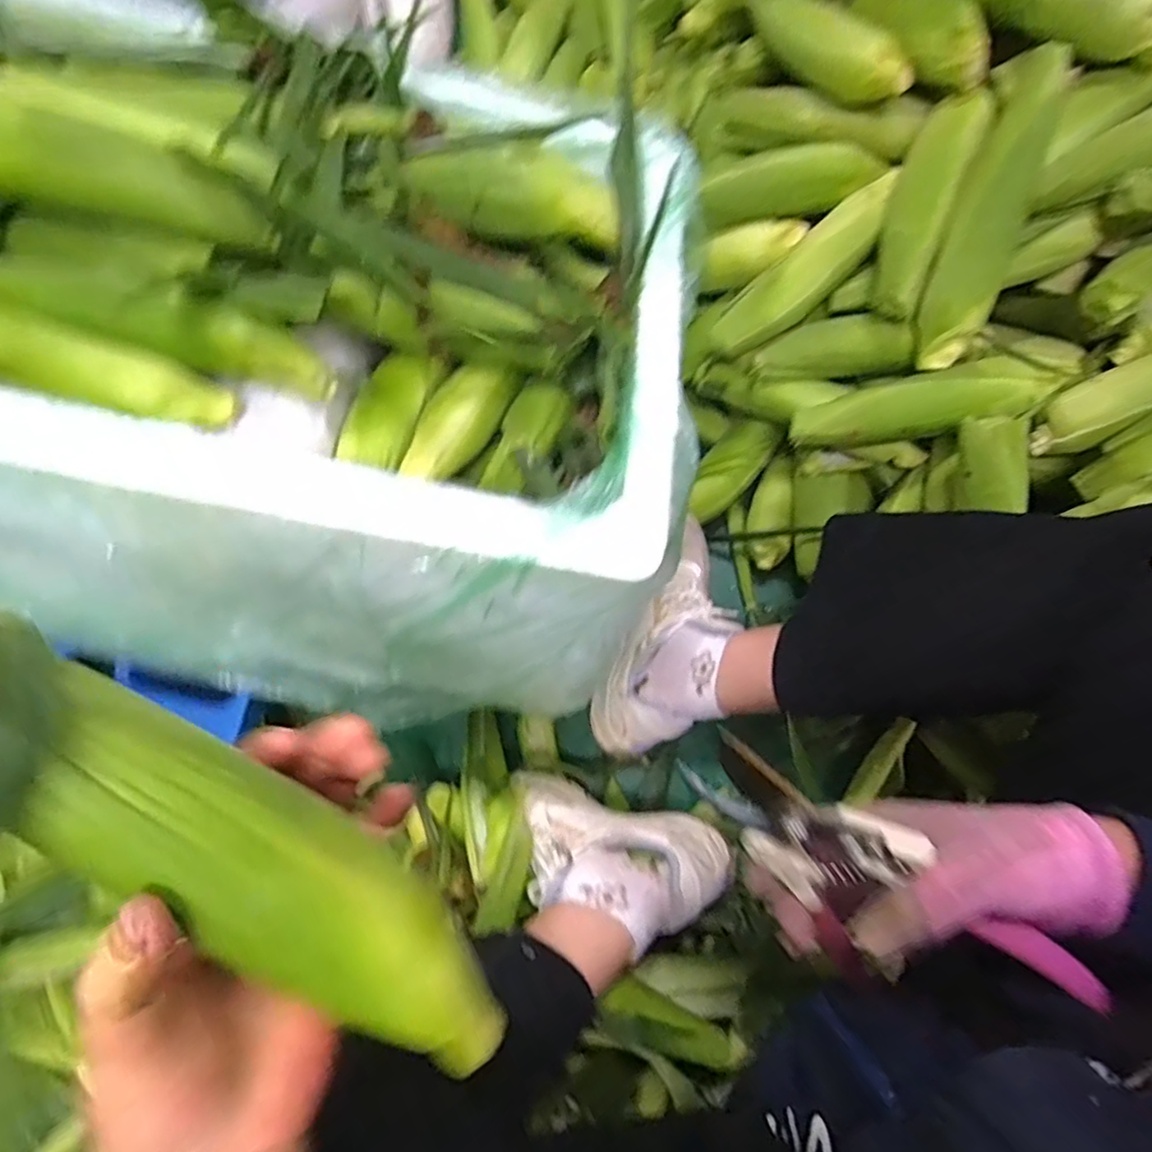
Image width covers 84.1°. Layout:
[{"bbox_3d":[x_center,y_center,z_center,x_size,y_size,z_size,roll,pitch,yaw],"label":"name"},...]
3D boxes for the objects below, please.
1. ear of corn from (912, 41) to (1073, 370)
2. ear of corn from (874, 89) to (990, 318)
[{"bbox_3d":[0.355,-0.309,0.559,0.058,0.074,0.245,12,109,2],"label":"ear of corn"},{"bbox_3d":[0.314,-0.337,0.582,0.056,0.065,0.194,14,109,3],"label":"ear of corn"}]

